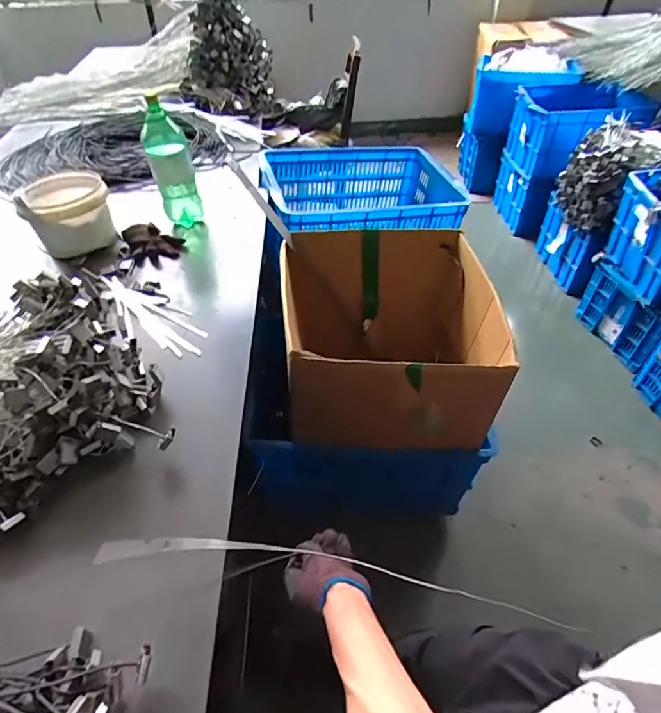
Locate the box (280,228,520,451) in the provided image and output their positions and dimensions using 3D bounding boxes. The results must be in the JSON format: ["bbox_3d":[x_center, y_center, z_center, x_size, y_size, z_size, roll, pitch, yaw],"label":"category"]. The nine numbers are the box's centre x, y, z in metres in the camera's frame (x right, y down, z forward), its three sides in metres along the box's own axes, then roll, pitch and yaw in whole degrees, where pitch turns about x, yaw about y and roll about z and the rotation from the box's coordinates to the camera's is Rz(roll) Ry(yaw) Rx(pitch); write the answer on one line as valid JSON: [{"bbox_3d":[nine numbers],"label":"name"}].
[{"bbox_3d":[0.142,-0.039,1.140,0.503,0.336,0.484,0,46,0],"label":"box"}]

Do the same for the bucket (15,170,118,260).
[{"bbox_3d":[-0.681,-0.372,1.196,0.205,0.141,0.217,-18,49,-16],"label":"bucket"}]

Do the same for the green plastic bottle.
[{"bbox_3d":[-0.411,-0.489,1.173,0.105,0.288,0.082,-12,48,-11],"label":"green plastic bottle"}]

